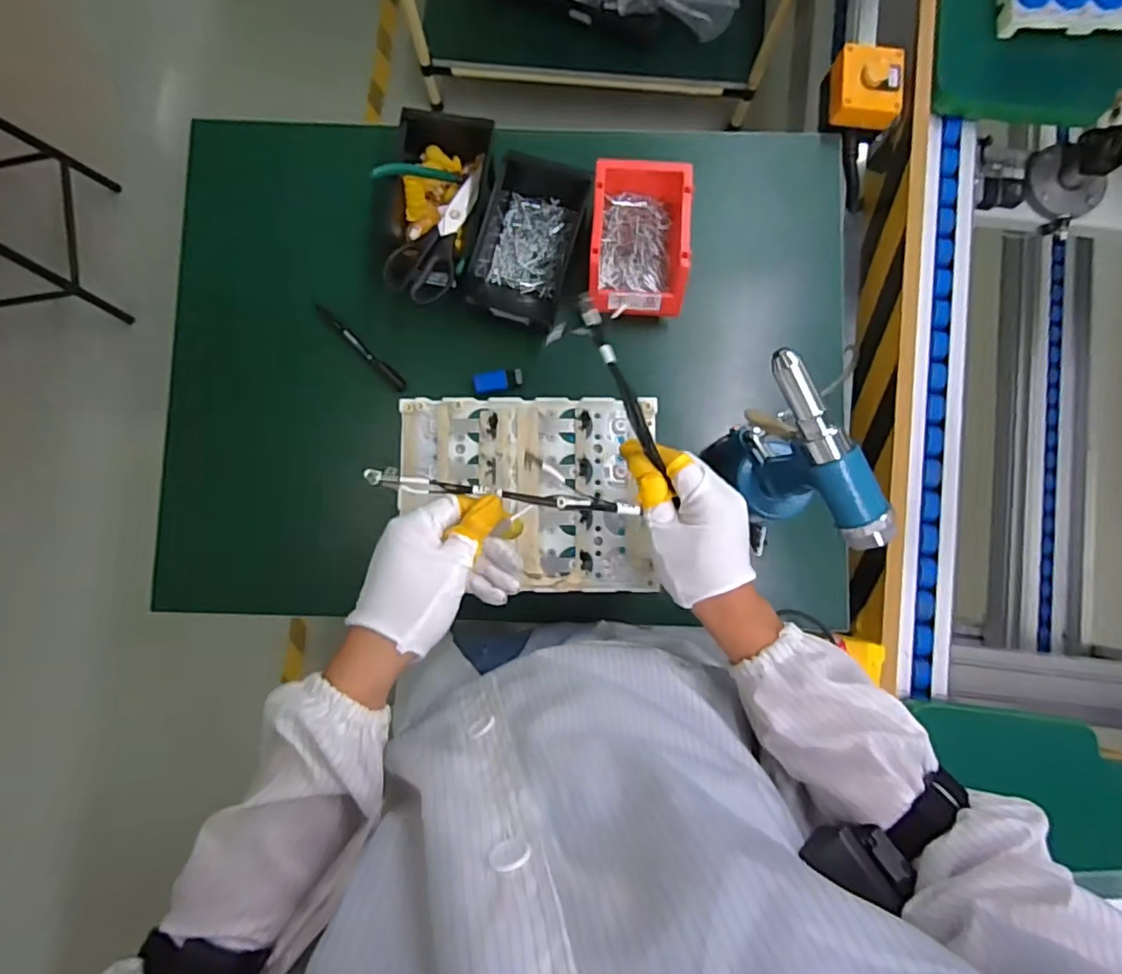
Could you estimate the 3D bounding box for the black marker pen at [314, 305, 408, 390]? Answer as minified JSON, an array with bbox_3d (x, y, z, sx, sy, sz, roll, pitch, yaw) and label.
[{"bbox_3d":[-0.238,-0.164,0.703,0.146,0.017,0.015,42,87,4],"label":"black marker pen"}]

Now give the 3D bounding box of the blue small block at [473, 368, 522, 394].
[{"bbox_3d":[-0.072,-0.123,0.689,0.055,0.013,0.022,-12,85,-1],"label":"blue small block"}]

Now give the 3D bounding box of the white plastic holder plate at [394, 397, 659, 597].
[{"bbox_3d":[-0.030,0.005,0.539,0.225,0.017,0.172,0,85,1],"label":"white plastic holder plate"}]

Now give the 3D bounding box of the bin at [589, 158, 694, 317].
[{"bbox_3d":[0.089,-0.282,0.674,0.109,0.062,0.165,3,85,1],"label":"bin"}]

